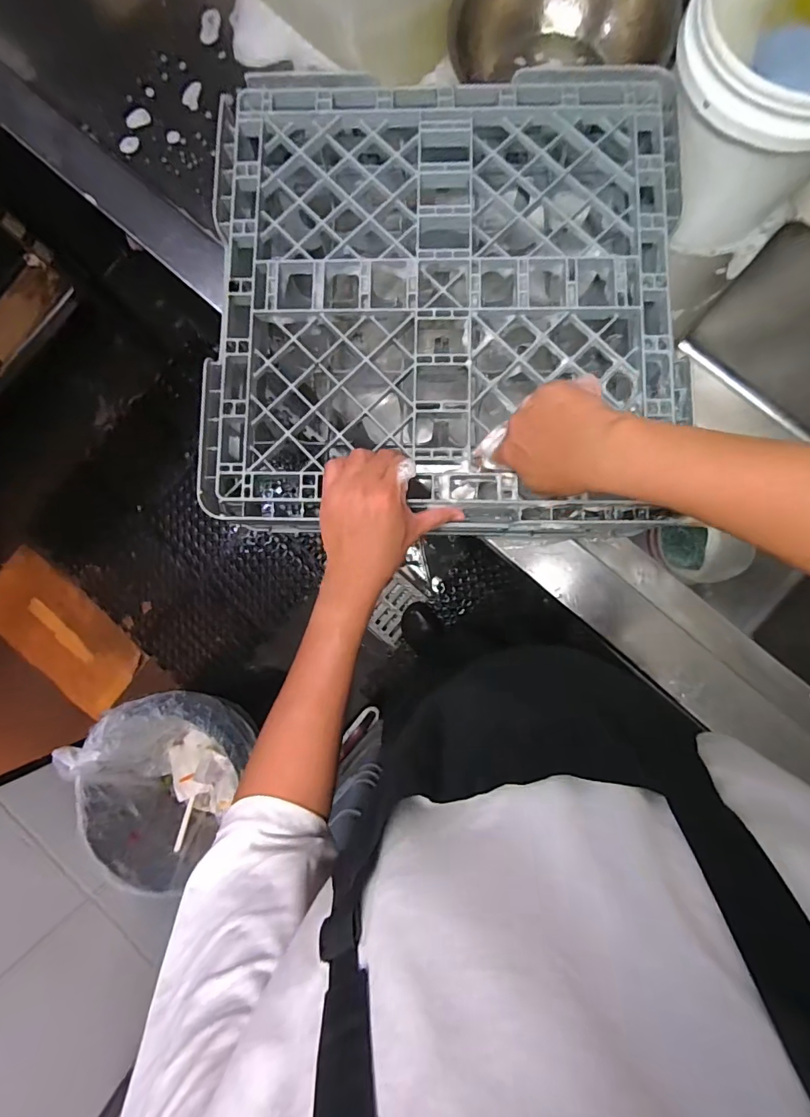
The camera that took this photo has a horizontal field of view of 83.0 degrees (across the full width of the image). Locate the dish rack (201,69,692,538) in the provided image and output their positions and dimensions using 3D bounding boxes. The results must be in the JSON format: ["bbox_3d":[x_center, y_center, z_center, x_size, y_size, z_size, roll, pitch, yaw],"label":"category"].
[{"bbox_3d":[0.040,-0.273,0.510,0.480,0.094,0.478,1,87,5],"label":"dish rack"}]

